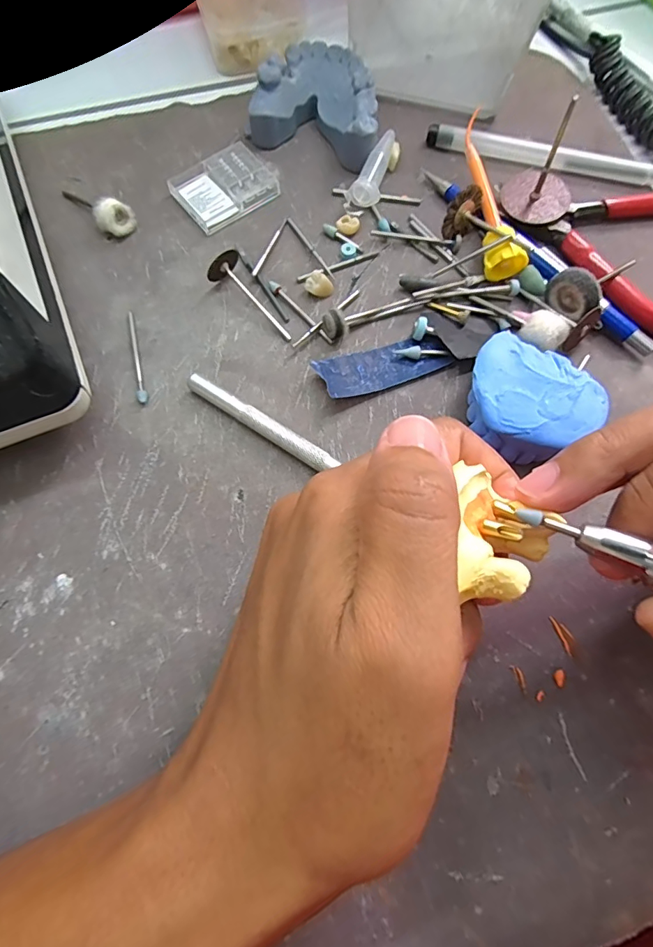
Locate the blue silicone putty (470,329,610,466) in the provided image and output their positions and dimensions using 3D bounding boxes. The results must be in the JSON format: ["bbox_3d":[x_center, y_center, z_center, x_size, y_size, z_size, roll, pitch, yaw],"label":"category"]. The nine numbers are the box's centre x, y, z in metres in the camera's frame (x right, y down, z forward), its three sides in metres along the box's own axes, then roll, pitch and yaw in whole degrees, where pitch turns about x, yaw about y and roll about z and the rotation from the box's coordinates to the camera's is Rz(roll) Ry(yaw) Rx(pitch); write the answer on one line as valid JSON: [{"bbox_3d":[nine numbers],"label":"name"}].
[{"bbox_3d":[0.084,-0.030,0.190,0.053,0.022,0.049,0,72,-2],"label":"blue silicone putty"}]

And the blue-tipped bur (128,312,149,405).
[{"bbox_3d":[-0.082,-0.051,0.201,0.004,0.004,0.047,-13,73,-6],"label":"blue-tipped bur"}]

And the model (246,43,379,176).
[{"bbox_3d":[-0.001,-0.188,0.237,0.063,0.024,0.052,18,73,4],"label":"model"}]

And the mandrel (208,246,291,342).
[{"bbox_3d":[-0.035,-0.076,0.207,0.016,0.013,0.045,-32,76,-11],"label":"mandrel"}]

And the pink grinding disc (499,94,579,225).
[{"bbox_3d":[0.100,-0.136,0.210,0.030,0.047,0.024,32,74,8],"label":"pink grinding disc"}]

